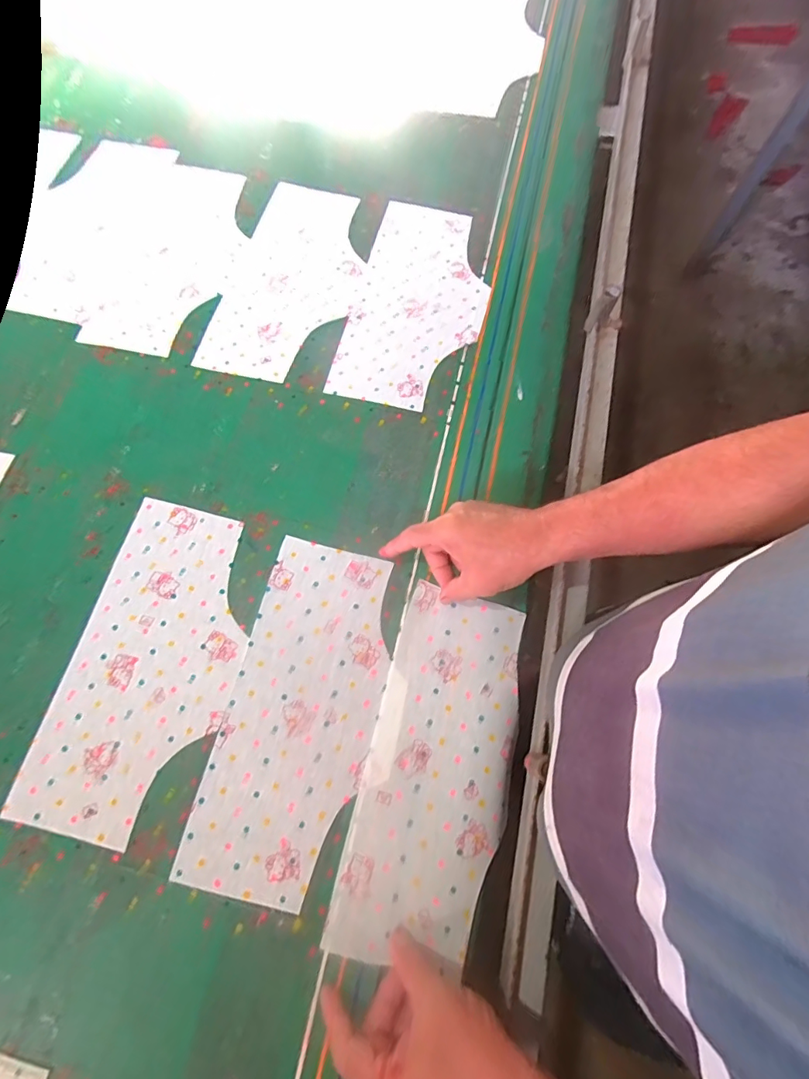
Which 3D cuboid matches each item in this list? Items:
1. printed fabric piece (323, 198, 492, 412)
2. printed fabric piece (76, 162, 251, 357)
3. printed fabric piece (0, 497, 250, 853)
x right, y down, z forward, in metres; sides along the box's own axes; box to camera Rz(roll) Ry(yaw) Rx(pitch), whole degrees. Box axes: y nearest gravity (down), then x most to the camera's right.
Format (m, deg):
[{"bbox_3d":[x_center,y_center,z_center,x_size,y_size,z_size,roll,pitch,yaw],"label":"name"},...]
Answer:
[{"bbox_3d":[0.019,-0.311,0.620,0.165,0.009,0.320,14,72,5],"label":"printed fabric piece"},{"bbox_3d":[-0.308,-0.387,0.651,0.160,0.009,0.317,14,73,6],"label":"printed fabric piece"},{"bbox_3d":[-0.251,0.122,0.479,0.163,0.006,0.319,14,72,5],"label":"printed fabric piece"}]

